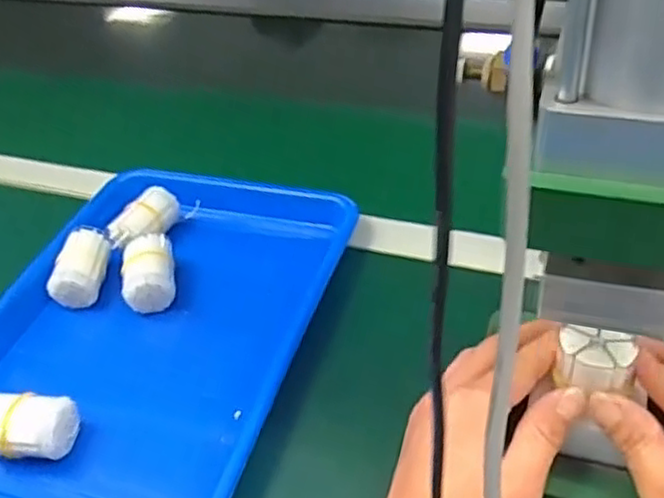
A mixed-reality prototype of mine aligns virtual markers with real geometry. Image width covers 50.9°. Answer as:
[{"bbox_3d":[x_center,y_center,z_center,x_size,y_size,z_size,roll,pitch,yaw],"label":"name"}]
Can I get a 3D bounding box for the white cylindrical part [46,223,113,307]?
[{"bbox_3d":[-0.203,0.018,0.574,0.034,0.042,0.066,3,43,11],"label":"white cylindrical part"}]

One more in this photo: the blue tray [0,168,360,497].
[{"bbox_3d":[-0.135,0.048,0.530,0.241,0.042,0.331,9,44,17],"label":"blue tray"}]

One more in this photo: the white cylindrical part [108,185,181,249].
[{"bbox_3d":[-0.159,-0.023,0.603,0.031,0.039,0.069,25,50,30],"label":"white cylindrical part"}]

